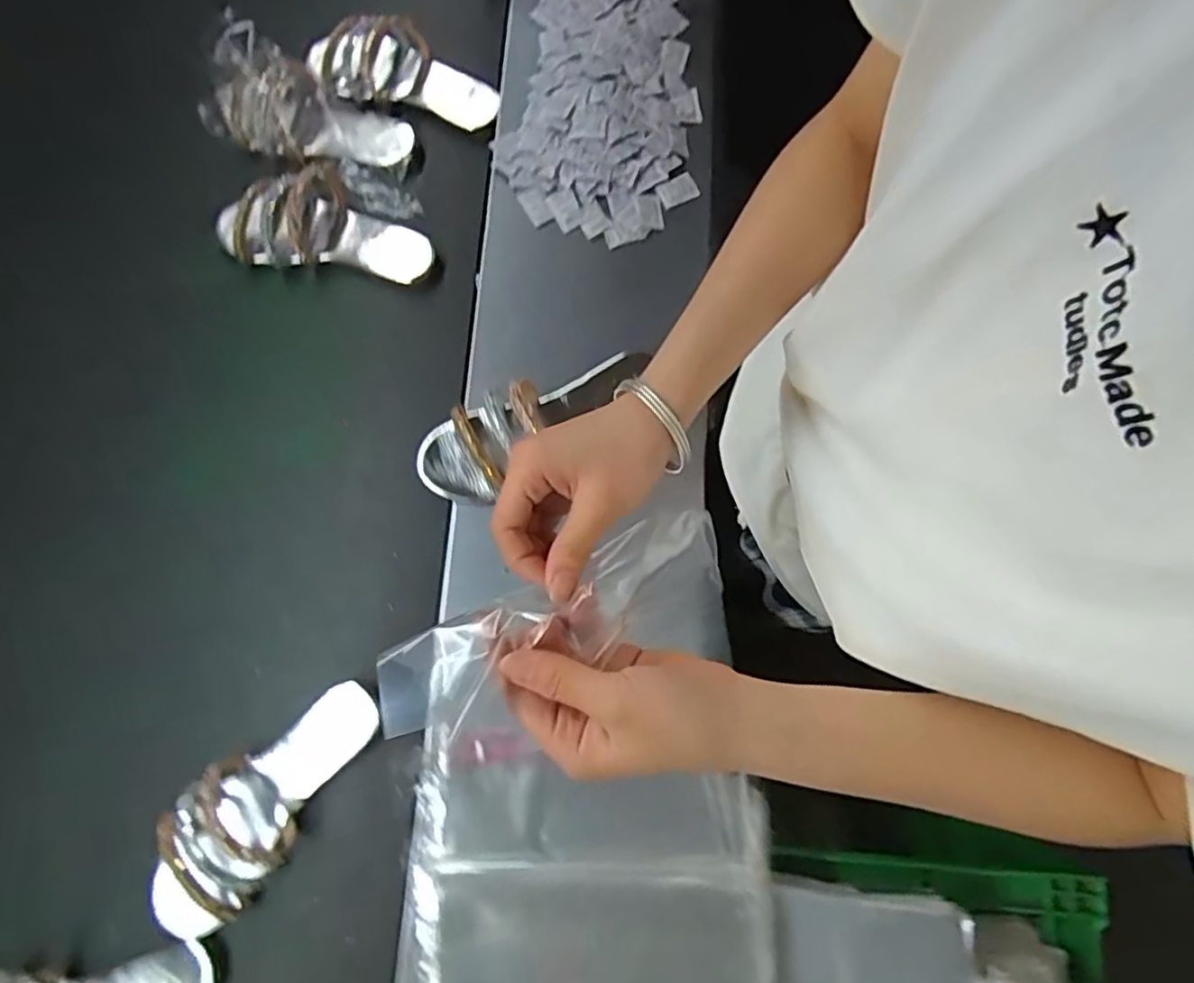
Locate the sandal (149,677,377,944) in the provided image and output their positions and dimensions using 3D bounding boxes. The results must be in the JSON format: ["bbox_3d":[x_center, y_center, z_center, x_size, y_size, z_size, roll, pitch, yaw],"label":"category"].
[{"bbox_3d":[-0.291,0.269,0.565,0.100,0.048,0.239,42,80,11],"label":"sandal"}]

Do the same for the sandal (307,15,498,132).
[{"bbox_3d":[-0.221,-0.491,0.746,0.224,0.058,0.087,12,75,4],"label":"sandal"}]

